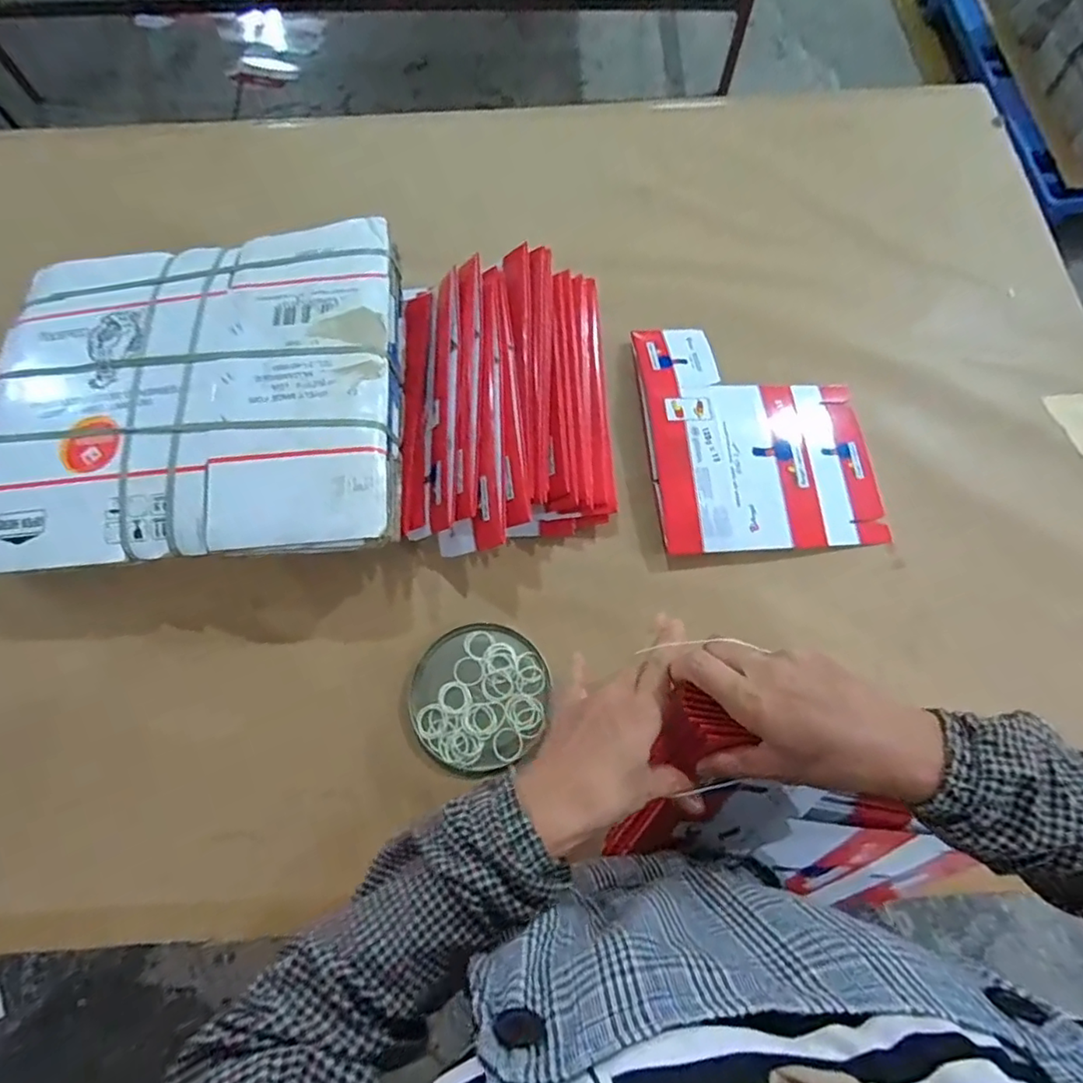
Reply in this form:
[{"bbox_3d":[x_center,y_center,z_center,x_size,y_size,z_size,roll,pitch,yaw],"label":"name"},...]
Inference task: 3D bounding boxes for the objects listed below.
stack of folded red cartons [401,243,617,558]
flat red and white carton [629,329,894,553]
[{"bbox_3d":[-0.046,-0.183,0.759,0.265,0.114,0.379,-4,70,0],"label":"stack of folded red cartons"},{"bbox_3d":[0.288,-0.151,0.789,0.298,0.040,0.347,-5,70,-1],"label":"flat red and white carton"}]

